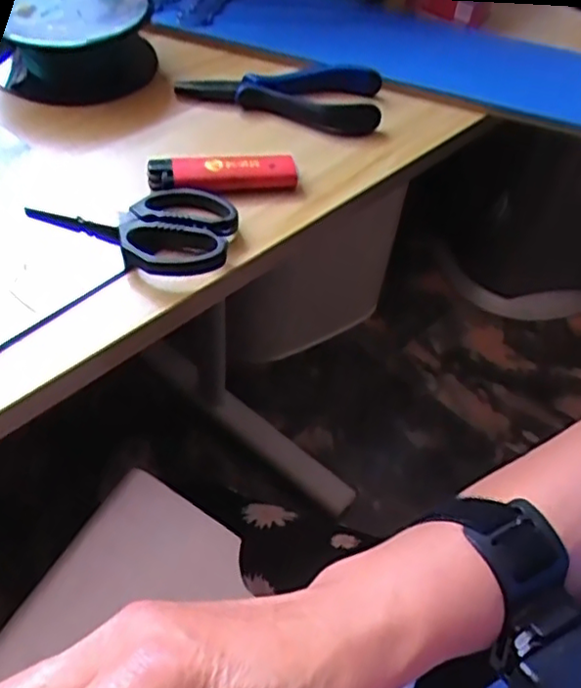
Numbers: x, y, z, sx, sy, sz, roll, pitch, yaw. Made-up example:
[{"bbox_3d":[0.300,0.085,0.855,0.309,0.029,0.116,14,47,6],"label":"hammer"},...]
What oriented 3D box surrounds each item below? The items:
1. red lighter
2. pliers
[{"bbox_3d":[-0.035,-0.089,0.338,0.076,0.009,0.024,-5,50,-10],"label":"red lighter"},{"bbox_3d":[-0.004,-0.161,0.398,0.120,0.025,0.048,11,49,4],"label":"pliers"}]

